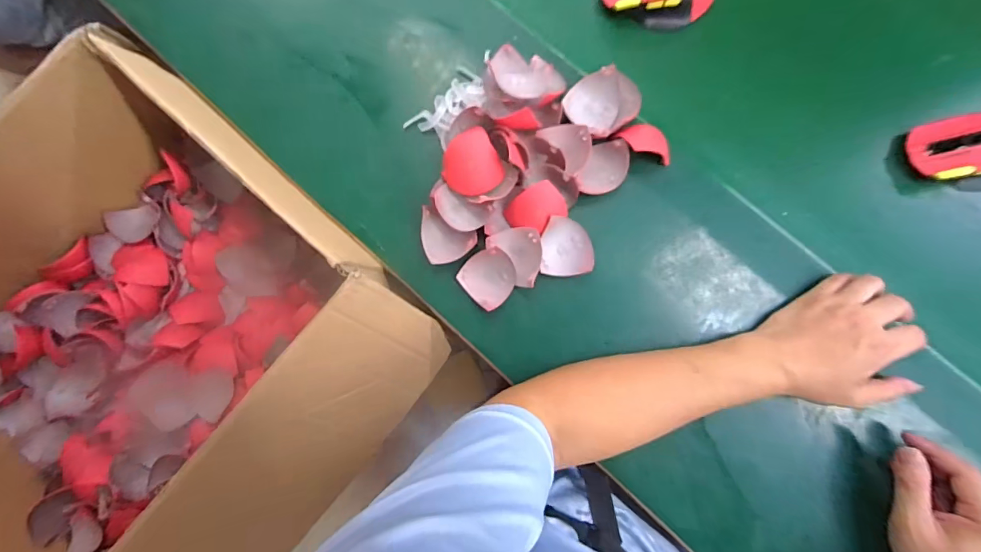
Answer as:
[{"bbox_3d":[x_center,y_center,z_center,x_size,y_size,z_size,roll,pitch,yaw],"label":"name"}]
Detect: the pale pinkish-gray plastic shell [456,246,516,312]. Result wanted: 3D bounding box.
[{"bbox_3d":[-0.002,0.000,0.443,0.054,0.023,0.055,0,83,3],"label":"pale pinkish-gray plastic shell"}]

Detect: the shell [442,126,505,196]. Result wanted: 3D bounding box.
[{"bbox_3d":[-0.021,-0.114,0.447,0.058,0.023,0.062,0,83,3],"label":"shell"}]

